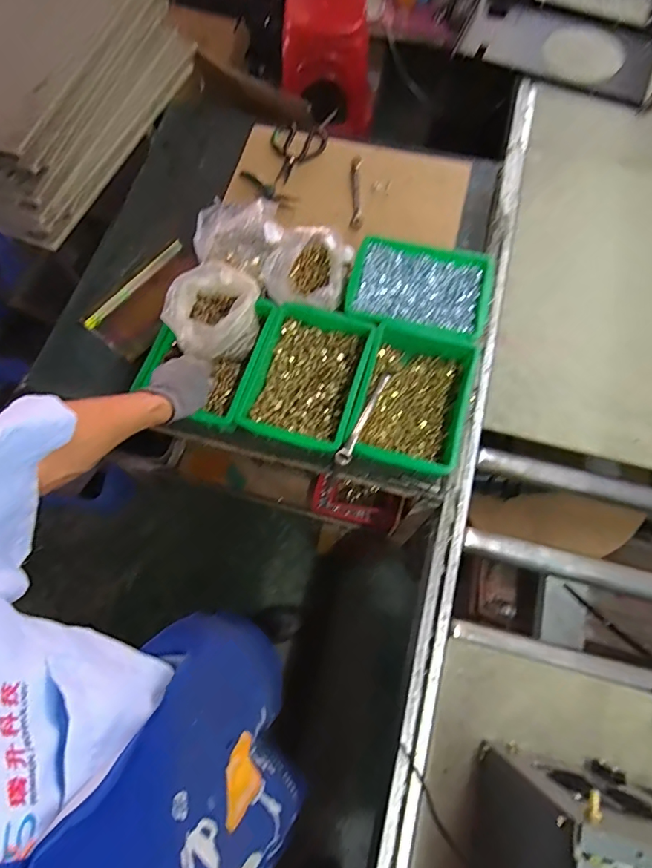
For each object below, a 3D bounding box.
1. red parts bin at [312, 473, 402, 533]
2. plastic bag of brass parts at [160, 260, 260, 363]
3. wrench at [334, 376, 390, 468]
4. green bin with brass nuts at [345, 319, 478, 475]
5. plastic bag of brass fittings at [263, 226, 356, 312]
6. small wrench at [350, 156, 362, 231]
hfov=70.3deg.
[{"bbox_3d":[0.067,0.169,1.105,0.208,0.073,0.095,18,69,10],"label":"red parts bin"},{"bbox_3d":[-0.189,-0.202,0.787,0.138,0.084,0.148,29,71,14],"label":"plastic bag of brass parts"},{"bbox_3d":[0.066,-0.032,0.774,0.022,0.025,0.212,23,50,11],"label":"wrench"},{"bbox_3d":[0.147,-0.057,0.799,0.172,0.090,0.229,16,70,8],"label":"green bin with brass nuts"},{"bbox_3d":[-0.026,-0.302,0.862,0.139,0.079,0.170,19,69,11],"label":"plastic bag of brass fittings"},{"bbox_3d":[0.065,-0.513,0.979,0.023,0.006,0.182,1,74,2],"label":"small wrench"}]

